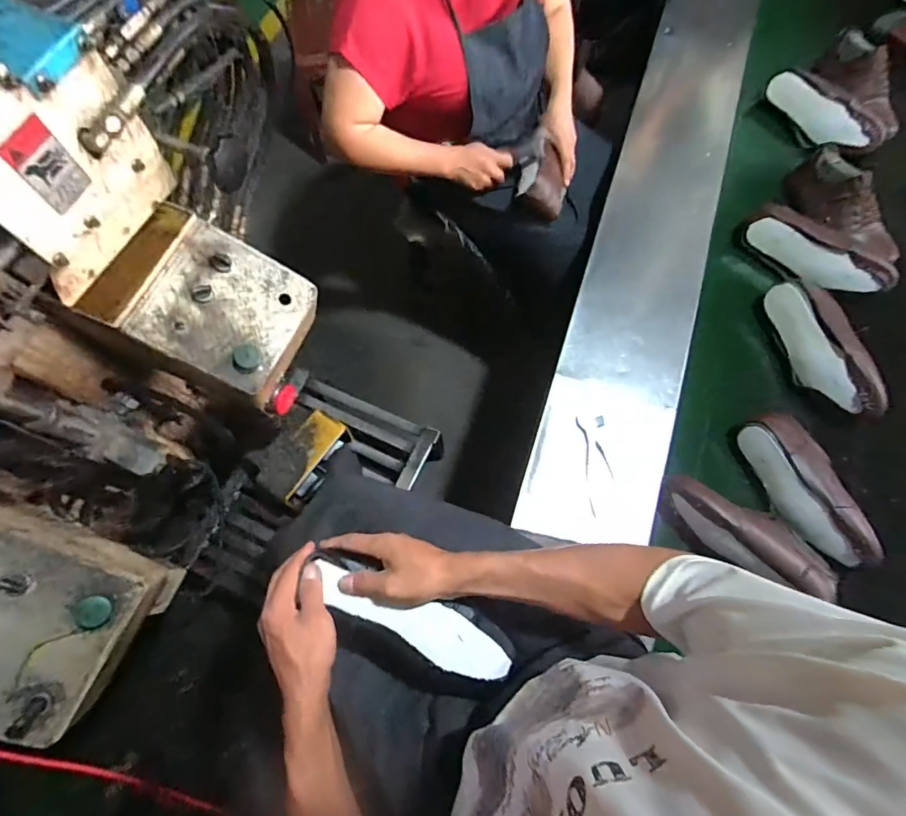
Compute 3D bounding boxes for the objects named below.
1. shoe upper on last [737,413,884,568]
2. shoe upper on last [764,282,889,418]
[{"bbox_3d":[0.584,0.135,0.779,0.076,0.075,0.261,-23,73,-8],"label":"shoe upper on last"},{"bbox_3d":[0.672,-0.107,0.847,0.085,0.086,0.264,-20,72,-7],"label":"shoe upper on last"}]

